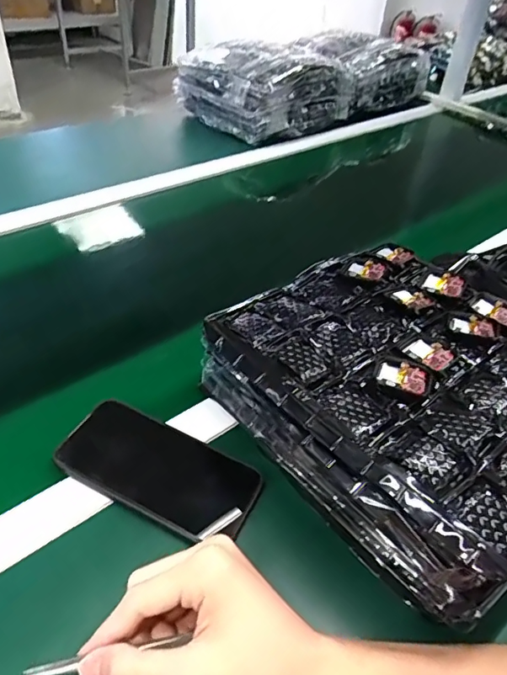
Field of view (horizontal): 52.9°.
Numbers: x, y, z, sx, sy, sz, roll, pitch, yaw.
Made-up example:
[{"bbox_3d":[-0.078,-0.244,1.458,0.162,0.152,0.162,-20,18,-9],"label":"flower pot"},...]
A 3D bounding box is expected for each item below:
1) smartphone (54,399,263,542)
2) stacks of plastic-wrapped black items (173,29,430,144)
[{"bbox_3d":[-0.077,0.107,0.415,0.157,0.011,0.077,22,44,12],"label":"smartphone"},{"bbox_3d":[0.134,-0.598,1.165,0.271,0.130,0.584,36,49,29],"label":"stacks of plastic-wrapped black items"}]

